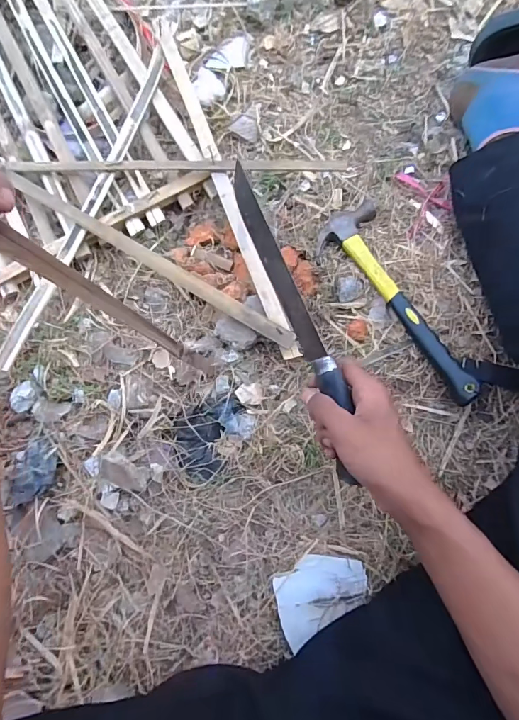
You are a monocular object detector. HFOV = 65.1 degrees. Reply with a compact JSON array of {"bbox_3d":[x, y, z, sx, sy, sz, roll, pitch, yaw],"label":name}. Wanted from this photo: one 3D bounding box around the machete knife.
[{"bbox_3d":[0.036,-0.028,0.367,0.033,0.026,0.293,-23,90,2],"label":"machete knife"}]

